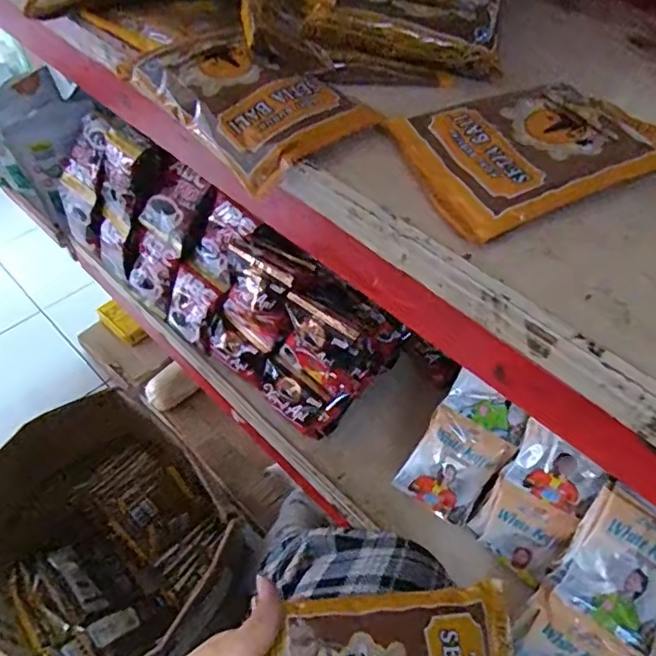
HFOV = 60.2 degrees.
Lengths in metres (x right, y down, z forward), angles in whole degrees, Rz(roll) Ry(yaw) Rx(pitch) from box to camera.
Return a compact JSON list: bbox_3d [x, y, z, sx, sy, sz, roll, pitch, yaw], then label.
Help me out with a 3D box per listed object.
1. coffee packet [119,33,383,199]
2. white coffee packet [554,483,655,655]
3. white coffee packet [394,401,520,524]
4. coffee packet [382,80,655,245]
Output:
[{"bbox_3d":[-0.044,-0.144,0.354,0.094,0.033,0.127,-37,61,-27],"label":"coffee packet"},{"bbox_3d":[0.244,0.195,0.459,0.080,0.022,0.100,33,83,14],"label":"white coffee packet"},{"bbox_3d":[0.125,0.139,0.571,0.080,0.017,0.102,32,102,16],"label":"white coffee packet"},{"bbox_3d":[0.120,-0.107,0.332,0.145,0.017,0.104,-18,54,-15],"label":"coffee packet"}]

